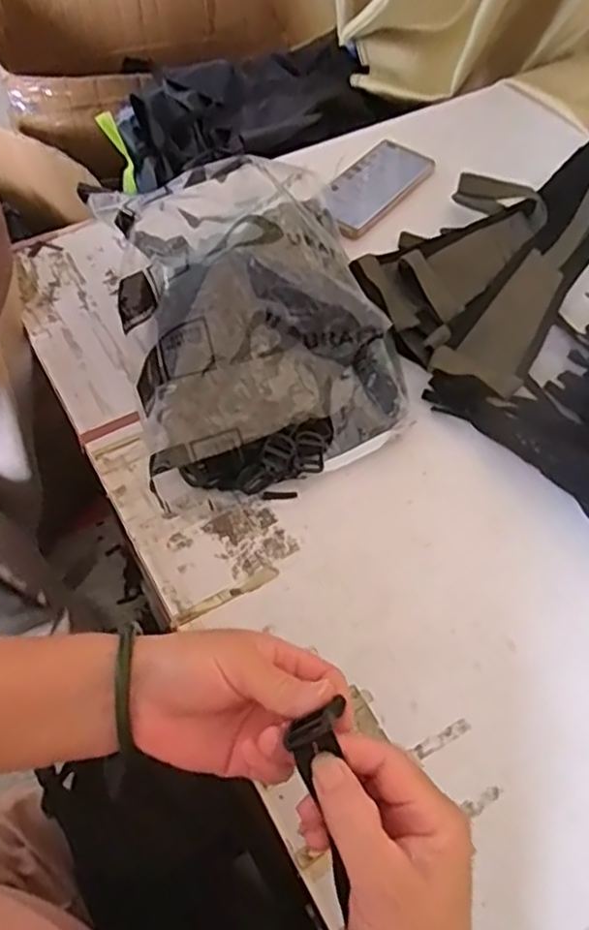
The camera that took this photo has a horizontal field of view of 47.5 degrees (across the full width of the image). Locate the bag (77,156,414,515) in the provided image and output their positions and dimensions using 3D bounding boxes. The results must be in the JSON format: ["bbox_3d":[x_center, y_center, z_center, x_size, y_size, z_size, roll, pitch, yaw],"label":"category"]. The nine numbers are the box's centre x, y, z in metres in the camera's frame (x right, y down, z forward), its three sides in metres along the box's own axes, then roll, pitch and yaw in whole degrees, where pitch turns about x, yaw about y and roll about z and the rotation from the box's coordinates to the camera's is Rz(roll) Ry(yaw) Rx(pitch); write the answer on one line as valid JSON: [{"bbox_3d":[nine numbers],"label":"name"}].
[{"bbox_3d":[-0.034,-0.119,0.577,0.239,0.125,0.257,-18,61,-13],"label":"bag"}]

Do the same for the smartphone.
[{"bbox_3d":[0.089,-0.319,0.766,0.076,0.015,0.170,35,63,18],"label":"smartphone"}]

